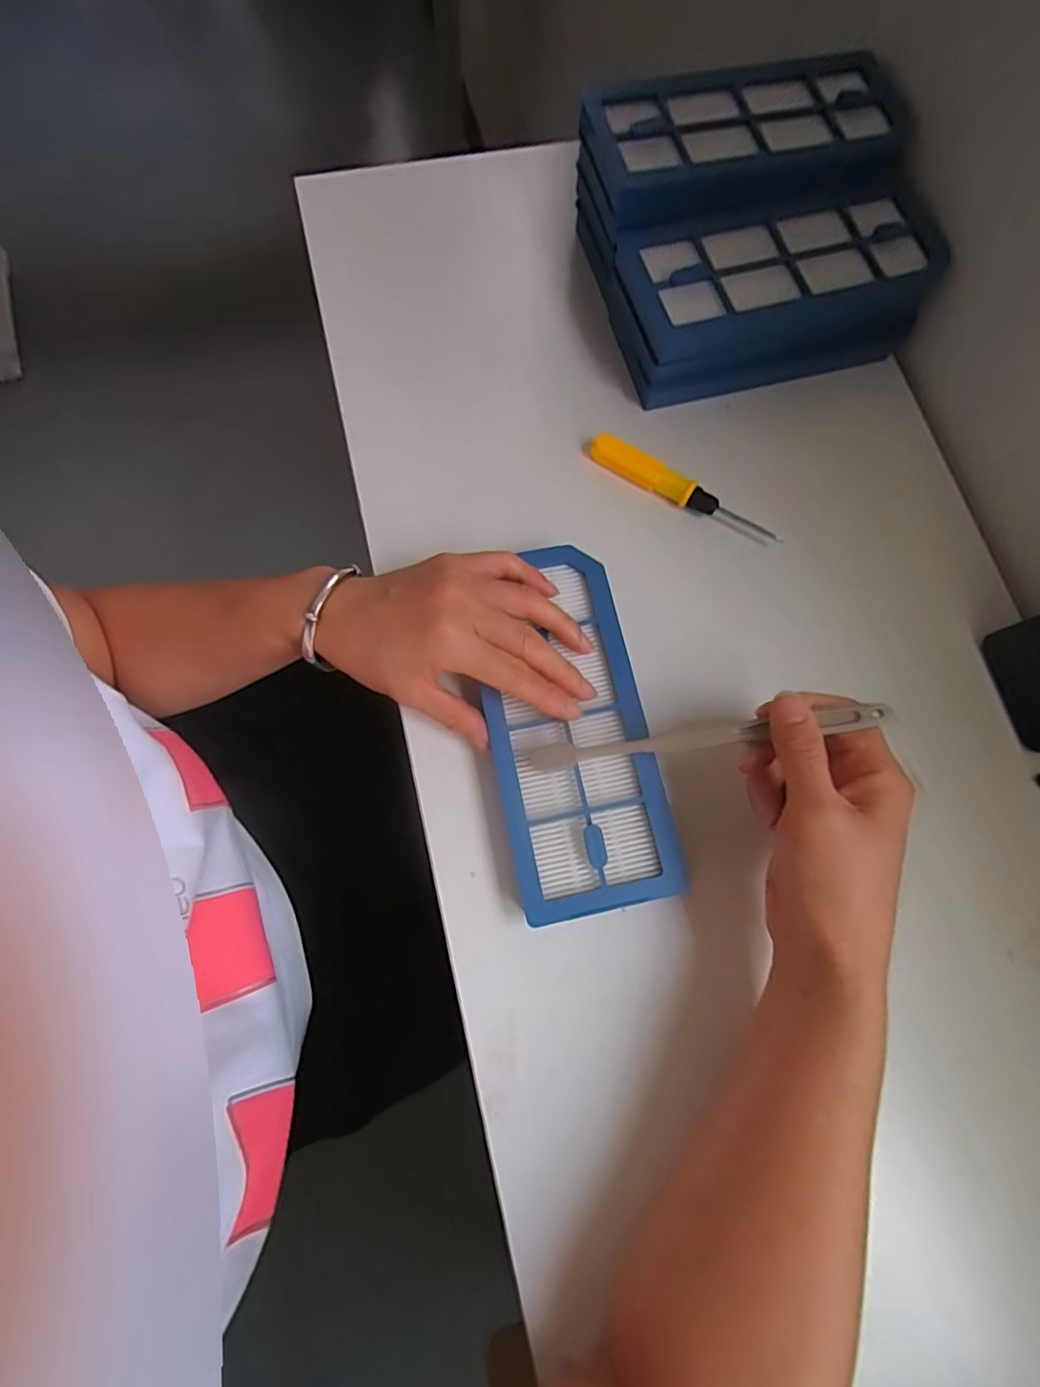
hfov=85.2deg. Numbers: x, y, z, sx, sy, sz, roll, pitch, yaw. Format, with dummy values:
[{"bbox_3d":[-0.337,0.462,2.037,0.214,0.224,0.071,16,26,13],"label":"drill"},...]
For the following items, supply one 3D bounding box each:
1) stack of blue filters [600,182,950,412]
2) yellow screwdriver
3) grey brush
[{"bbox_3d":[0.165,-0.266,0.383,0.205,0.059,0.090,-13,77,-7],"label":"stack of blue filters"},{"bbox_3d":[0.105,-0.130,0.369,0.131,0.016,0.019,33,77,7],"label":"yellow screwdriver"},{"bbox_3d":[0.090,0.023,0.287,0.175,0.004,0.012,-9,75,12],"label":"grey brush"}]

